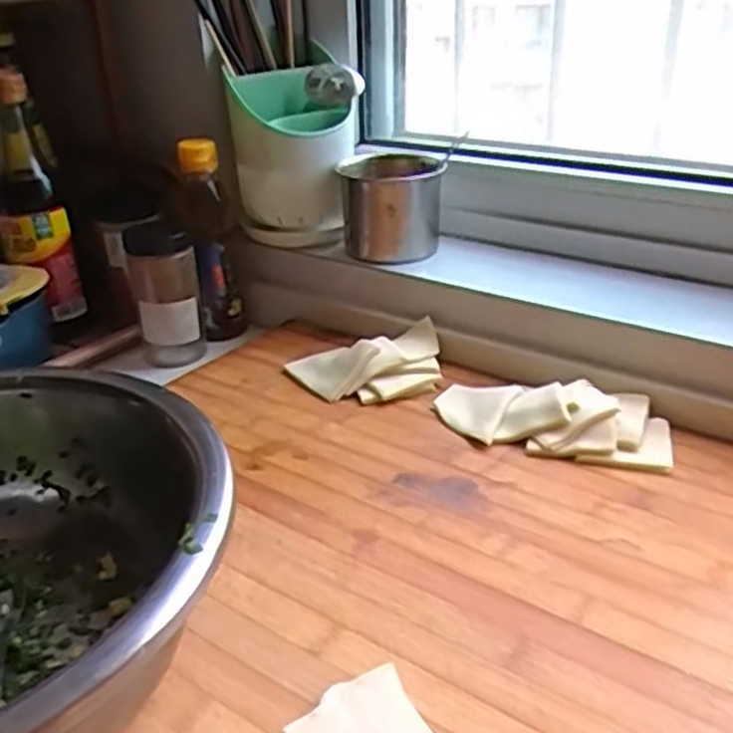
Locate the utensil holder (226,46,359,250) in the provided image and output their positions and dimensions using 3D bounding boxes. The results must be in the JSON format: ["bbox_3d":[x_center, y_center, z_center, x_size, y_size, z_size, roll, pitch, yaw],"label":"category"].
[{"bbox_3d":[-0.065,-0.199,0.715,0.108,0.157,0.085,-4,28,-2],"label":"utensil holder"}]

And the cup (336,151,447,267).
[{"bbox_3d":[0.021,-0.147,0.705,0.083,0.089,0.081,-6,29,-7],"label":"cup"}]

